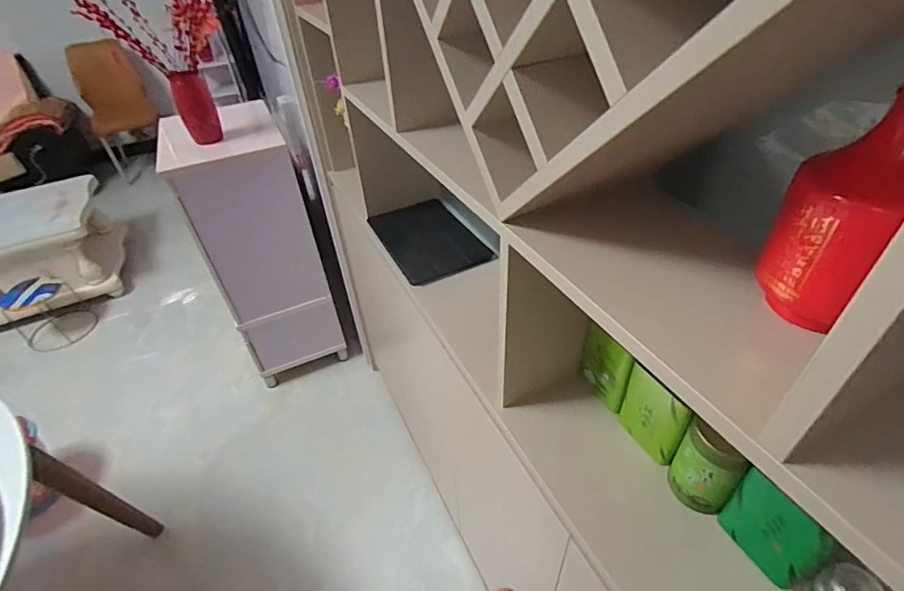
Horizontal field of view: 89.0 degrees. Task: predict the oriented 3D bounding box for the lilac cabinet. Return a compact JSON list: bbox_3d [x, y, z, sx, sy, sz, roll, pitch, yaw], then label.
[{"bbox_3d":[-0.695,-0.164,1.712,0.354,0.902,0.345,-18,43,-16],"label":"lilac cabinet"}]

